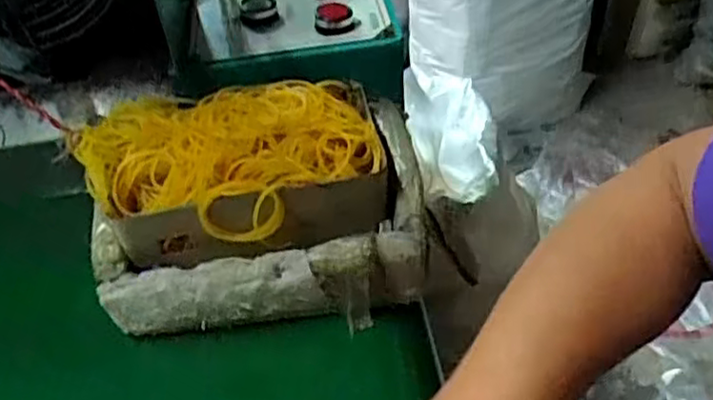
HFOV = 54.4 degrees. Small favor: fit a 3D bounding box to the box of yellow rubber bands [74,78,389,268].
[{"bbox_3d":[-0.077,-0.025,0.445,0.186,0.062,0.121,-9,41,-4],"label":"box of yellow rubber bands"}]

